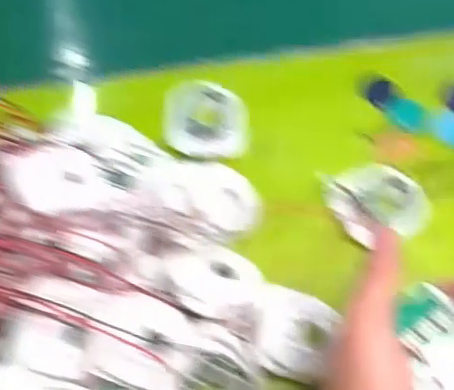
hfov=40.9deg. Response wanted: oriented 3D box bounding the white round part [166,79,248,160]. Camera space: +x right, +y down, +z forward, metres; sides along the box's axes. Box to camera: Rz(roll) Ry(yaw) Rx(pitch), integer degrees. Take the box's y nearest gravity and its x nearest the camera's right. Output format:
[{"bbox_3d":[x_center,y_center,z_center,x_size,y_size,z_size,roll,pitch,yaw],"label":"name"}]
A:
[{"bbox_3d":[-0.013,-0.050,0.411,0.055,0.009,0.063,0,59,-2],"label":"white round part"}]

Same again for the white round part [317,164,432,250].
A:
[{"bbox_3d":[0.096,0.003,0.389,0.063,0.011,0.055,-21,62,-14],"label":"white round part"}]

